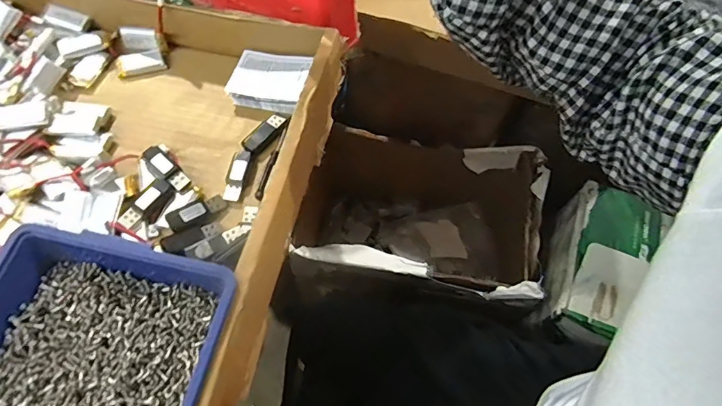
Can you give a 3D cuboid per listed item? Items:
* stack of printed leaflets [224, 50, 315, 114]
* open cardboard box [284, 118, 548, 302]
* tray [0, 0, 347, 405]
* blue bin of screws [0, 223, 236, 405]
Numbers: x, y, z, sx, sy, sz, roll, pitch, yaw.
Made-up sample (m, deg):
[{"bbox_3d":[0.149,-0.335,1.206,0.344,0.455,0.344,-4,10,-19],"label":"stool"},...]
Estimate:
[{"bbox_3d":[-0.081,-0.111,0.402,0.066,0.024,0.053,12,63,4],"label":"stack of printed leaflets"},{"bbox_3d":[0.093,0.050,0.915,0.454,0.284,0.309,12,63,3],"label":"open cardboard box"},{"bbox_3d":[-0.240,-0.029,0.338,0.384,0.059,0.347,12,63,4],"label":"tray"},{"bbox_3d":[-0.155,0.087,0.267,0.138,0.049,0.124,12,63,3],"label":"blue bin of screws"}]

